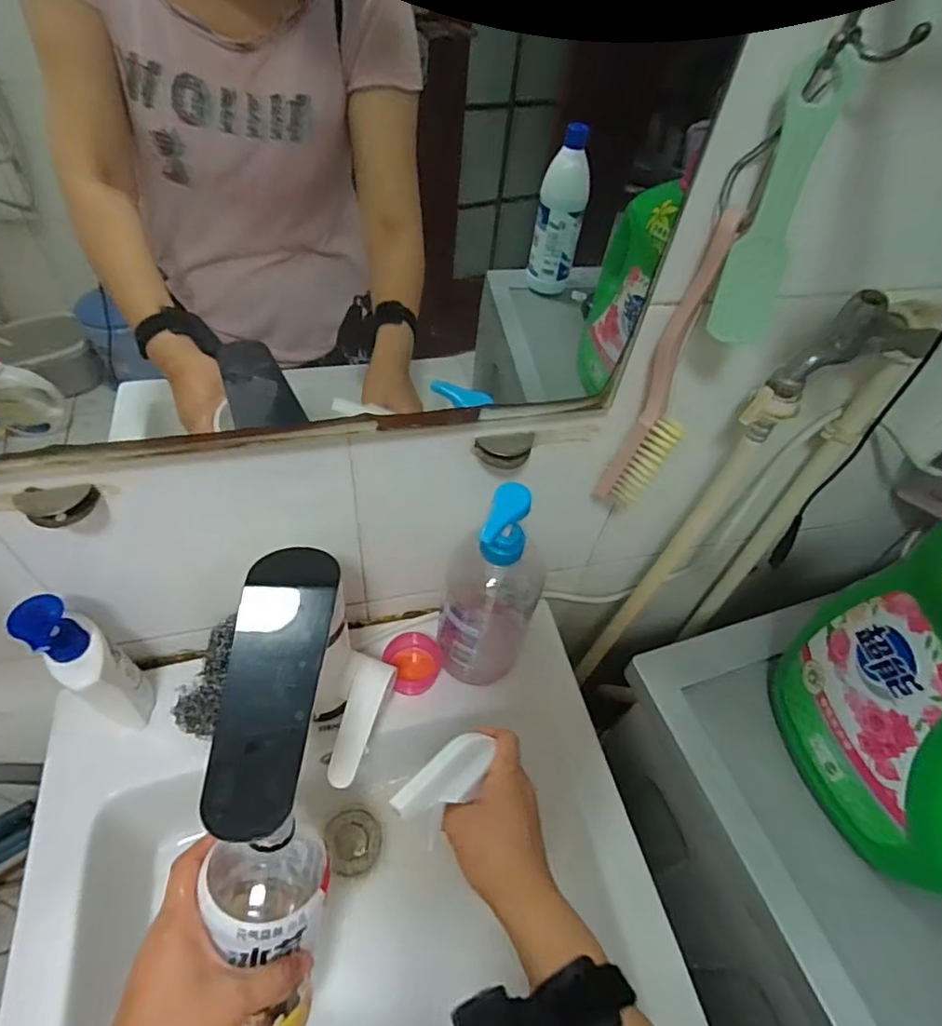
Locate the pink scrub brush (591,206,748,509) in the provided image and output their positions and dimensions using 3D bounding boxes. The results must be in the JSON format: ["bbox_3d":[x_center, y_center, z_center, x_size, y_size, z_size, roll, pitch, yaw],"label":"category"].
[{"bbox_3d":[0.143,-0.092,0.411,0.043,0.235,0.023,24,51,14],"label":"pink scrub brush"}]

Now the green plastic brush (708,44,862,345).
[{"bbox_3d":[0.174,-0.165,0.322,0.043,0.145,0.013,18,50,10],"label":"green plastic brush"}]

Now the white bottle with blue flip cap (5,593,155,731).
[{"bbox_3d":[-0.309,0.131,0.472,0.057,0.170,0.049,32,54,20],"label":"white bottle with blue flip cap"}]

